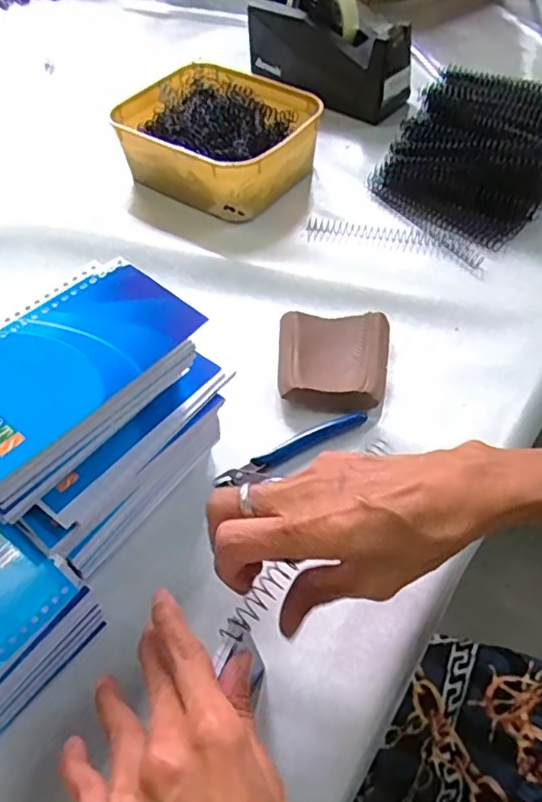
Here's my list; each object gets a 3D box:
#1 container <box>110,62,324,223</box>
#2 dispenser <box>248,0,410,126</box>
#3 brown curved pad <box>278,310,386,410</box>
[{"bbox_3d":[-0.057,-0.283,0.621,0.195,0.065,0.157,29,60,22],"label":"container"},{"bbox_3d":[0.068,-0.431,0.692,0.207,0.116,0.067,31,60,23],"label":"dispenser"},{"bbox_3d":[0.049,-0.033,0.459,0.085,0.022,0.092,2,53,4],"label":"brown curved pad"}]

